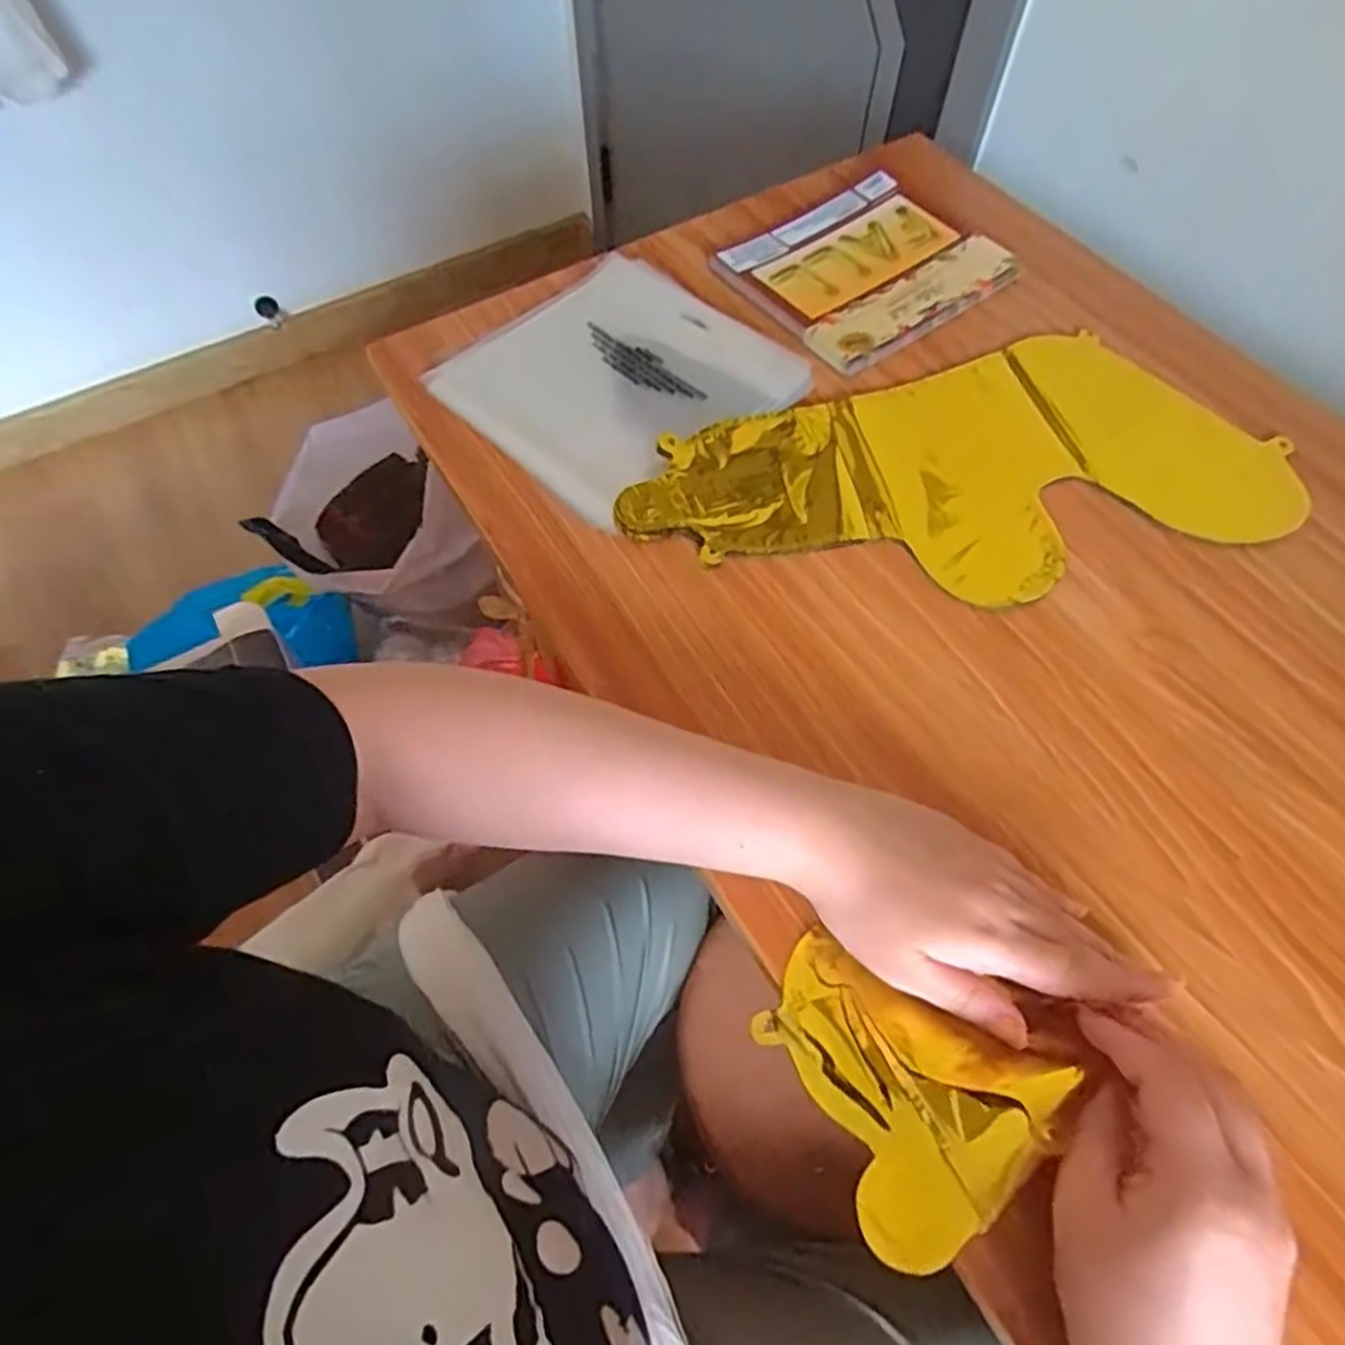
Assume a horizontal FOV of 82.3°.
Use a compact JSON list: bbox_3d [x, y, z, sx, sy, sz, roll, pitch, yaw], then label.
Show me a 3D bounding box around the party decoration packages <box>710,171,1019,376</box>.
[{"bbox_3d":[0.151,-0.327,0.618,0.189,0.012,0.163,-33,65,-14],"label":"party decoration packages"}]

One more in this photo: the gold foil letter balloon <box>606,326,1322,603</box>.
[{"bbox_3d":[0.182,-0.135,0.510,0.416,0.017,0.192,-13,62,-4],"label":"gold foil letter balloon"}]

